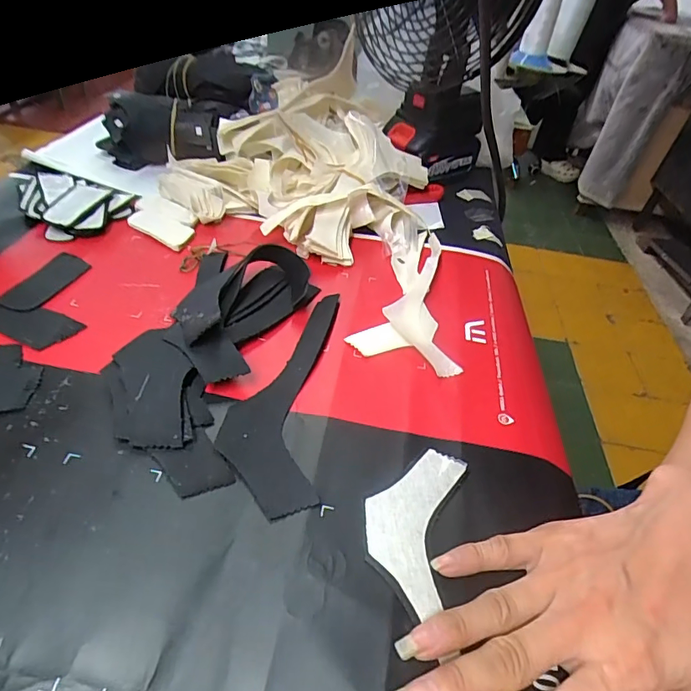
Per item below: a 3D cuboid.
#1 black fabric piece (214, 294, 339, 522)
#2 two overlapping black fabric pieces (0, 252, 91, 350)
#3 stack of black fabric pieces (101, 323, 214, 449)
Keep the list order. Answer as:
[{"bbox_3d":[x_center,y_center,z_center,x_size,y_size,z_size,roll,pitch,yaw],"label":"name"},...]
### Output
[{"bbox_3d":[-0.041,0.023,0.313,0.058,0.007,0.183,6,43,-2],"label":"black fabric piece"},{"bbox_3d":[-0.216,-0.038,0.354,0.071,0.004,0.098,15,44,7],"label":"two overlapping black fabric pieces"},{"bbox_3d":[-0.118,0.025,0.293,0.052,0.012,0.097,-16,48,-23],"label":"stack of black fabric pieces"}]

